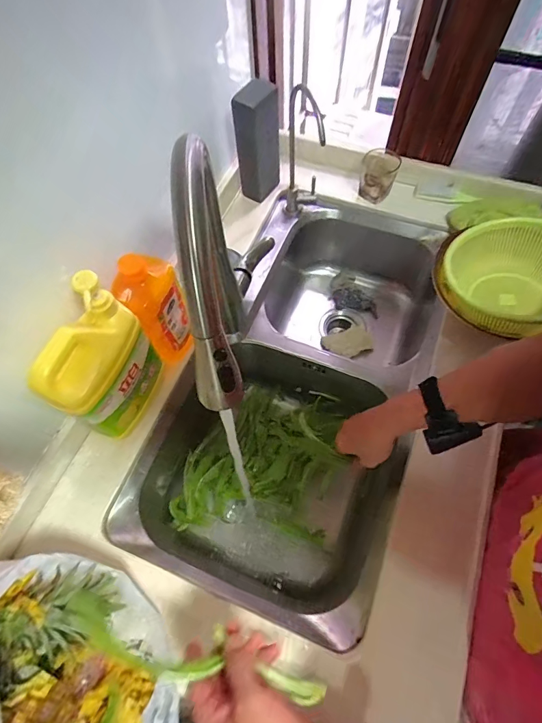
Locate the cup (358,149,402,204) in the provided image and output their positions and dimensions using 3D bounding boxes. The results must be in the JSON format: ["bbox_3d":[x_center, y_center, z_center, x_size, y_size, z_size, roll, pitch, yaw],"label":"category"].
[{"bbox_3d":[0.213,-0.368,0.762,0.068,0.082,0.060,17,66,10],"label":"cup"}]

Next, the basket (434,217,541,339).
[{"bbox_3d":[0.378,-0.124,0.598,0.220,0.103,0.190,31,70,16],"label":"basket"}]

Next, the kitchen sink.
[{"bbox_3d":[0.066,0.058,0.754,0.397,0.271,0.723,20,67,11],"label":"kitchen sink"}]

